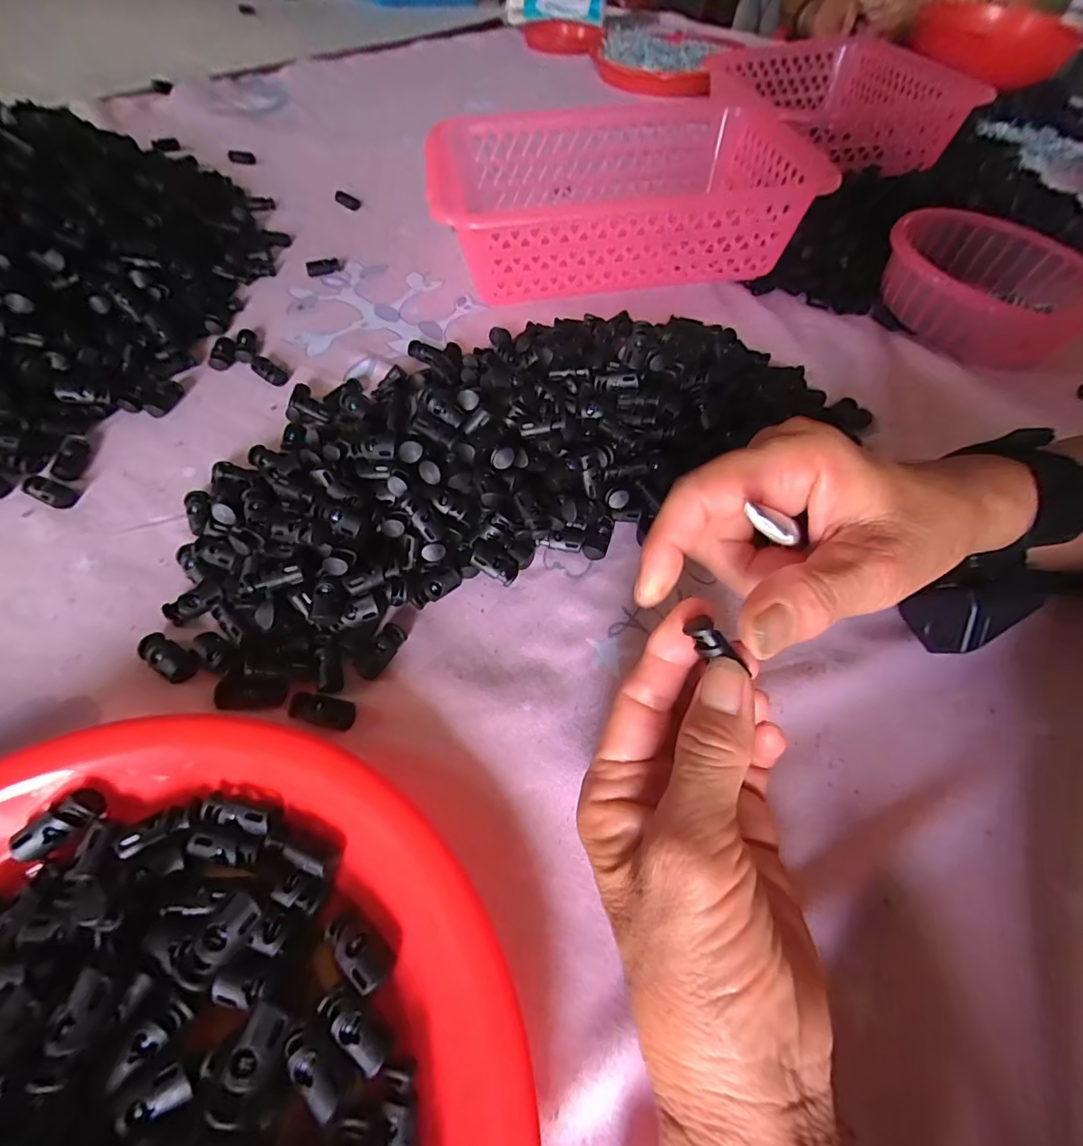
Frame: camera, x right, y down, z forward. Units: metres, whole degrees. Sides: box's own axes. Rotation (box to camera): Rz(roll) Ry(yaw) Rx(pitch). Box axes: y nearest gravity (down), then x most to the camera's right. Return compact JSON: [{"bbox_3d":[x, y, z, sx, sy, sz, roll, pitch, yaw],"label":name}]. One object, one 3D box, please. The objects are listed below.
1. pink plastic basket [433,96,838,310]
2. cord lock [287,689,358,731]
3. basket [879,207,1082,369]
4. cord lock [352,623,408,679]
[{"bbox_3d":[0.060,-0.335,0.443,0.297,0.081,0.209,-4,57,-6],"label":"pink plastic basket"},{"bbox_3d":[-0.098,0.062,0.225,0.029,0.006,0.015,14,57,6],"label":"cord lock"},{"bbox_3d":[0.366,-0.240,0.413,0.157,0.047,0.160,37,62,19],"label":"basket"},{"bbox_3d":[-0.078,0.037,0.241,0.014,0.007,0.027,23,58,12],"label":"cord lock"}]

